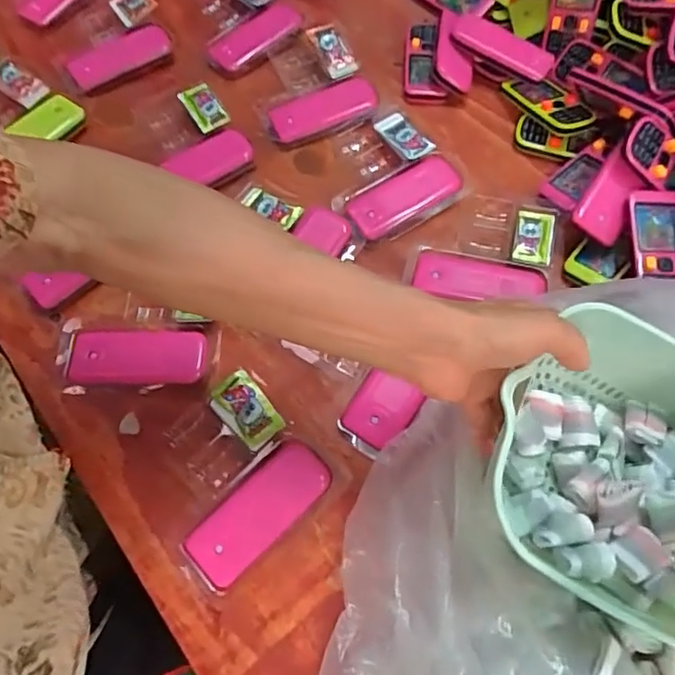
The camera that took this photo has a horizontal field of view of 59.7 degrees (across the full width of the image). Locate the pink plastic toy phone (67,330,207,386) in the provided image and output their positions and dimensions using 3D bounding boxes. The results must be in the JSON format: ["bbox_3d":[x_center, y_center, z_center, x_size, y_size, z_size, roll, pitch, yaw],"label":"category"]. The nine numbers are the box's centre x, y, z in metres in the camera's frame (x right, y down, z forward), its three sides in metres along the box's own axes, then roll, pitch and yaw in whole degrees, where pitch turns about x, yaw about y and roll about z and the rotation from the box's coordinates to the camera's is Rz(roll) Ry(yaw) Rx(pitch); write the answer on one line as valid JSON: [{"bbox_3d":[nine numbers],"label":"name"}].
[{"bbox_3d":[-0.154,0.016,0.459,0.101,0.016,0.043,1,64,1],"label":"pink plastic toy phone"}]

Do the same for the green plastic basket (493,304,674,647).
[{"bbox_3d":[0.163,0.077,0.345,0.142,0.075,0.156,22,66,11],"label":"green plastic basket"}]

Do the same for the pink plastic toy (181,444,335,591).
[{"bbox_3d":[-0.054,0.121,0.411,0.045,0.017,0.106,41,71,18],"label":"pink plastic toy"}]

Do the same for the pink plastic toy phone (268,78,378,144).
[{"bbox_3d":[-0.012,-0.220,0.568,0.104,0.015,0.046,-24,66,-11],"label":"pink plastic toy phone"}]

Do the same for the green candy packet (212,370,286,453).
[{"bbox_3d":[-0.067,0.053,0.430,0.033,0.005,0.055,-43,78,-1],"label":"green candy packet"}]

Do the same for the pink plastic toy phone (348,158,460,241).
[{"bbox_3d":[0.060,-0.125,0.526,0.104,0.016,0.042,-30,68,-14],"label":"pink plastic toy phone"}]

